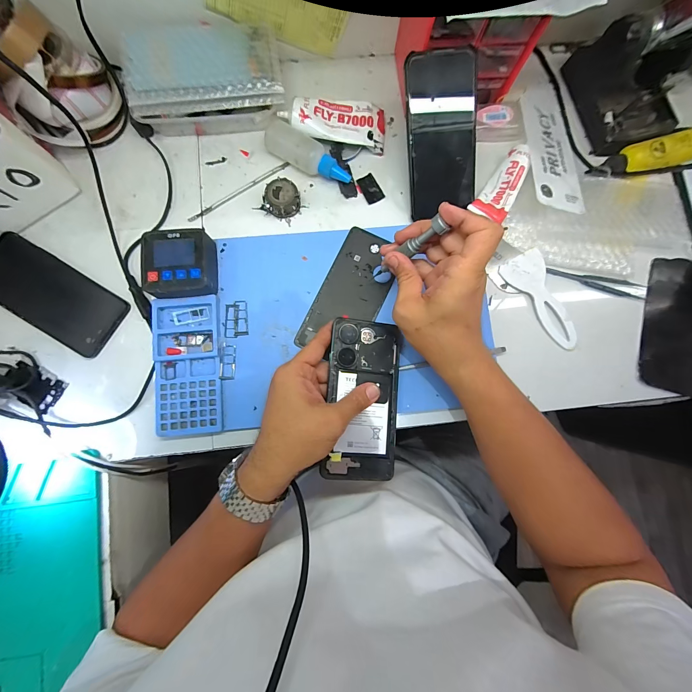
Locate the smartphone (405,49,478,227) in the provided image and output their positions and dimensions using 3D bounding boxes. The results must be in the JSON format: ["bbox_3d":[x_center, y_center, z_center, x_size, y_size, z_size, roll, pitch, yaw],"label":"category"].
[{"bbox_3d":[0.110,-0.236,0.355,0.078,0.010,0.157,-8,114,2],"label":"smartphone"}]

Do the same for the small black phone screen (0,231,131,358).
[{"bbox_3d":[-0.338,-0.059,0.354,0.169,0.007,0.074,31,83,3],"label":"small black phone screen"}]

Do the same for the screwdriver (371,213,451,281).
[{"bbox_3d":[0.057,-0.092,0.316,0.015,0.112,0.016,-5,80,-29],"label":"screwdriver"}]

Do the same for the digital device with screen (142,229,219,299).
[{"bbox_3d":[-0.180,-0.086,0.345,0.067,0.035,0.073,-5,83,-2],"label":"digital device with screen"}]

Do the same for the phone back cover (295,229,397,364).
[{"bbox_3d":[0.007,-0.060,0.364,0.072,0.004,0.156,25,82,3],"label":"phone back cover"}]

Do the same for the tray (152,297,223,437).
[{"bbox_3d":[-0.173,0.021,0.341,0.068,0.011,0.147,-5,83,-2],"label":"tray"}]

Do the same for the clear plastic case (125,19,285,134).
[{"bbox_3d":[-0.161,-0.317,0.372,0.166,0.055,0.099,-7,83,-2],"label":"clear plastic case"}]

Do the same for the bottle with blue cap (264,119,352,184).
[{"bbox_3d":[-0.044,-0.226,0.373,0.109,0.035,0.037,35,83,3],"label":"bottle with blue cap"}]

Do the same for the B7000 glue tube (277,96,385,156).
[{"bbox_3d":[-0.015,-0.274,0.381,0.125,0.034,0.056,0,83,-1],"label":"B7000 glue tube"}]

